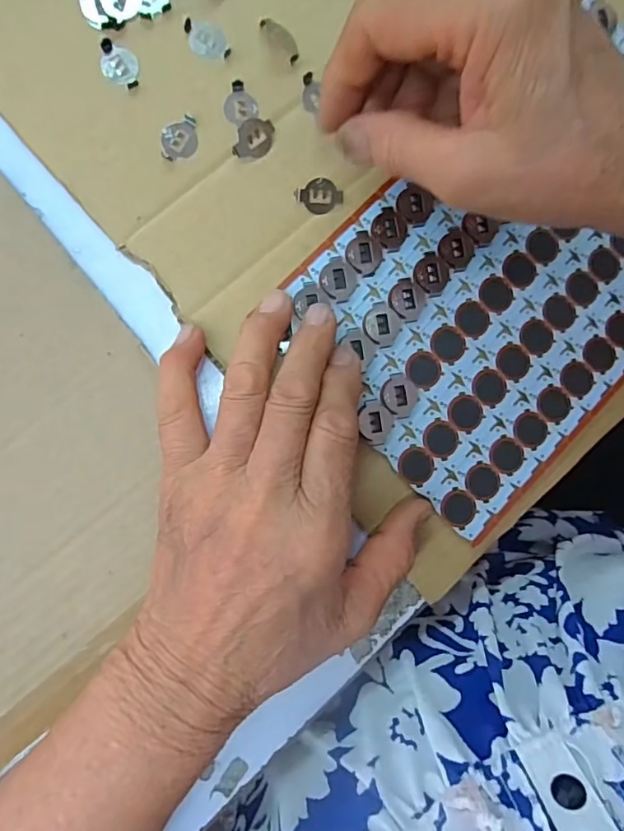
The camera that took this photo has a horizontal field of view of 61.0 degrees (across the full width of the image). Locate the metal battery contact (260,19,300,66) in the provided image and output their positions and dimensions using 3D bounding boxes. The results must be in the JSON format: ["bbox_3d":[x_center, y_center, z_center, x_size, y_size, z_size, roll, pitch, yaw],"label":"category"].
[{"bbox_3d":[-0.014,-0.180,0.253,0.009,0.004,0.024,-44,94,-7],"label":"metal battery contact"}]

